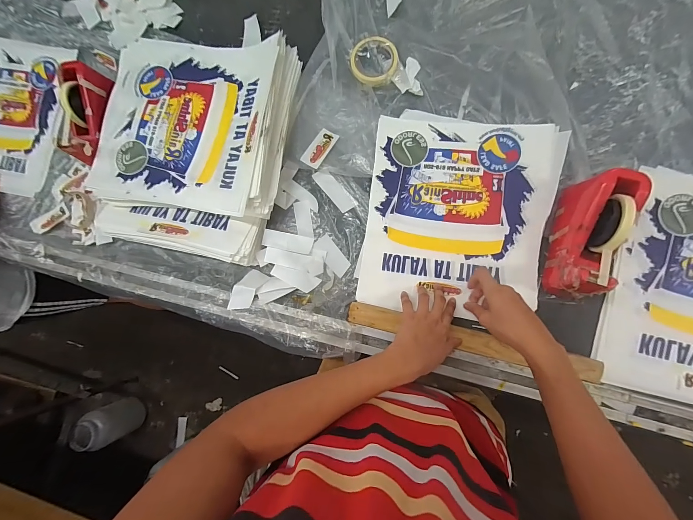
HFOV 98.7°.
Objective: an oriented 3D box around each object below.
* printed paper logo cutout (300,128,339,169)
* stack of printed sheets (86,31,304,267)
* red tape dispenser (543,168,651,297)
[{"bbox_3d":[-0.054,-0.230,0.612,0.037,0.004,0.099,31,69,-4],"label":"printed paper logo cutout"},{"bbox_3d":[-0.324,-0.236,0.602,0.409,0.079,0.429,11,84,7],"label":"stack of printed sheets"},{"bbox_3d":[0.399,-0.040,0.487,0.072,0.109,0.207,21,87,10],"label":"red tape dispenser"}]

